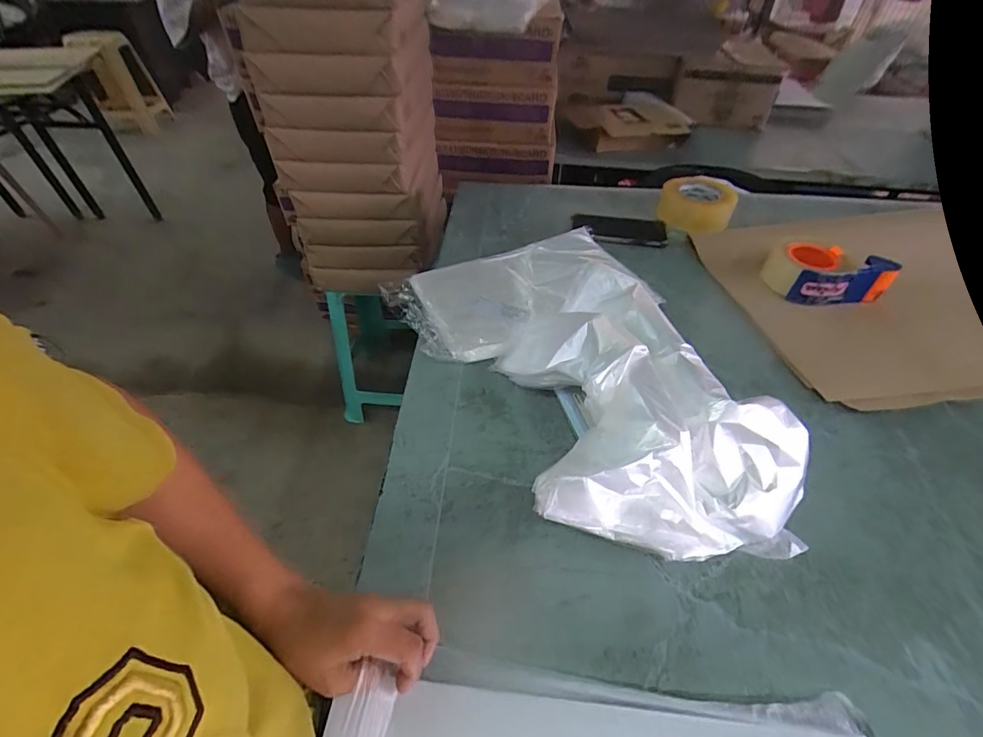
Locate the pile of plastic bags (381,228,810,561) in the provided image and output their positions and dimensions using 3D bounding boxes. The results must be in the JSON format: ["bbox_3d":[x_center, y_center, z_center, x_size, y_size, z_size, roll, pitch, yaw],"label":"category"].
[{"bbox_3d":[0.078,-0.049,0.540,0.371,0.124,0.555,-5,46,-9],"label":"pile of plastic bags"}]

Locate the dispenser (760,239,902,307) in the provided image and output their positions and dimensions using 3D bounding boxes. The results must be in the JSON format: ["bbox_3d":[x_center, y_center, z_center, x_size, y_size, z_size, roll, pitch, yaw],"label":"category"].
[{"bbox_3d":[0.528,-0.156,0.710,0.157,0.064,0.115,-5,47,-5],"label":"dispenser"}]

